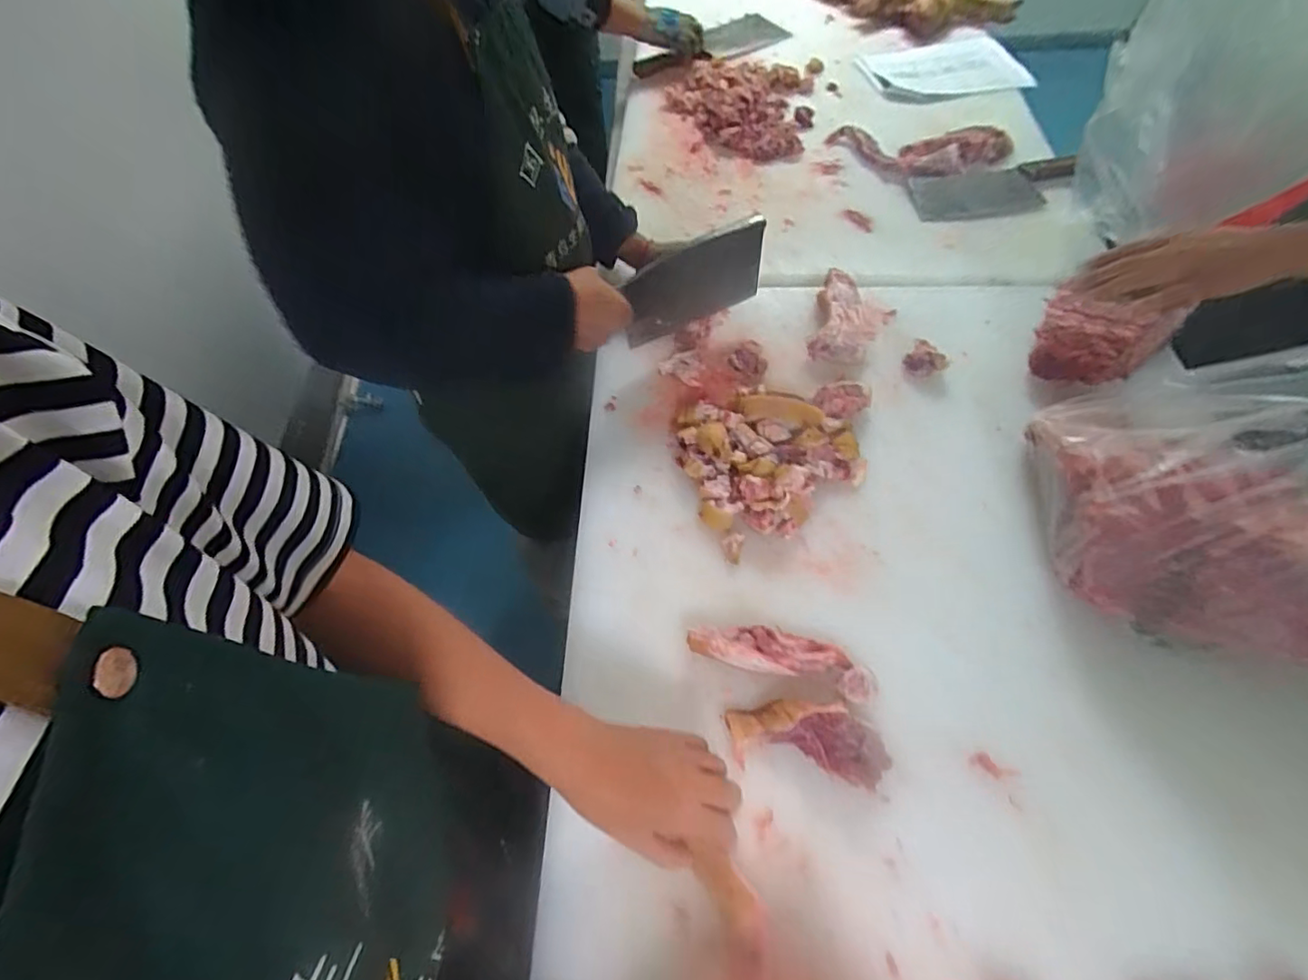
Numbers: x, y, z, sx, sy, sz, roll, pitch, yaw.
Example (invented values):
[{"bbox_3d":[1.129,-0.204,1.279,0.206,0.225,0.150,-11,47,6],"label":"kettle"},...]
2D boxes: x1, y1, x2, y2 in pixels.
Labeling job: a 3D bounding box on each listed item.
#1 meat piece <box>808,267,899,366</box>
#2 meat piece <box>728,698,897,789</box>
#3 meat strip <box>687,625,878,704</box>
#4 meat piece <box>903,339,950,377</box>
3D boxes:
[{"bbox_3d":[0.264,-0.237,0.809,0.103,0.034,0.148,30,65,20],"label":"meat piece"},{"bbox_3d":[0.141,0.233,0.536,0.139,0.032,0.067,3,59,5],"label":"meat piece"},{"bbox_3d":[0.127,0.161,0.573,0.179,0.029,0.048,13,61,12],"label":"meat strip"},{"bbox_3d":[0.360,-0.169,0.763,0.051,0.034,0.035,30,65,20],"label":"meat piece"}]

